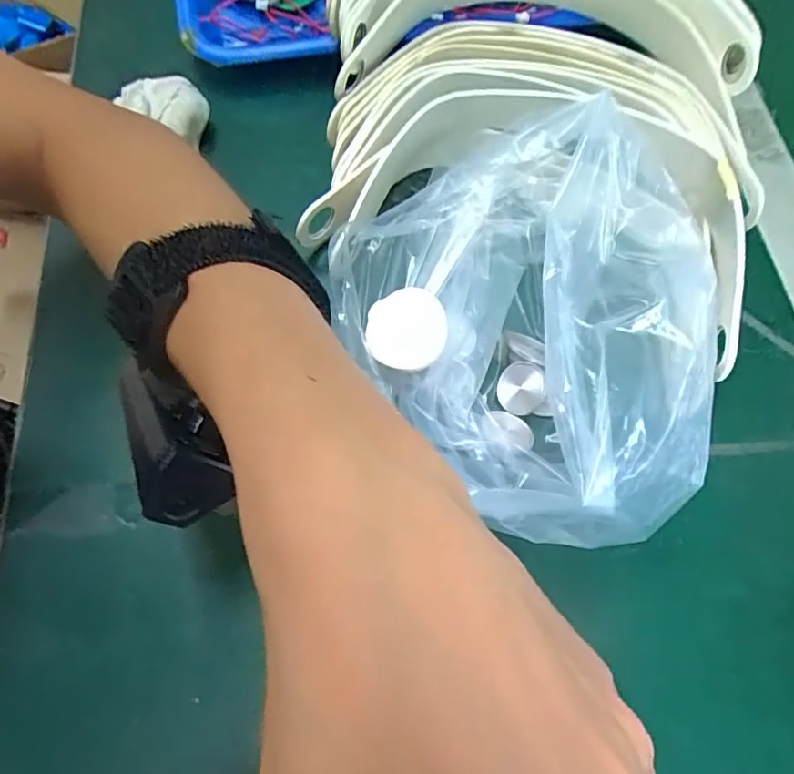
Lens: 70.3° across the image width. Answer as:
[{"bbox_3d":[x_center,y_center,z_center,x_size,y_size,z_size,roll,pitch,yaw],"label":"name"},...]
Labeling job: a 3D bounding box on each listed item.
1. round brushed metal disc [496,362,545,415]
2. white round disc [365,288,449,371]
[{"bbox_3d":[0.059,0.001,0.269,0.021,0.011,0.023,0,67,-1],"label":"round brushed metal disc"},{"bbox_3d":[0.005,-0.025,0.246,0.038,0.009,0.034,12,95,27],"label":"white round disc"}]

